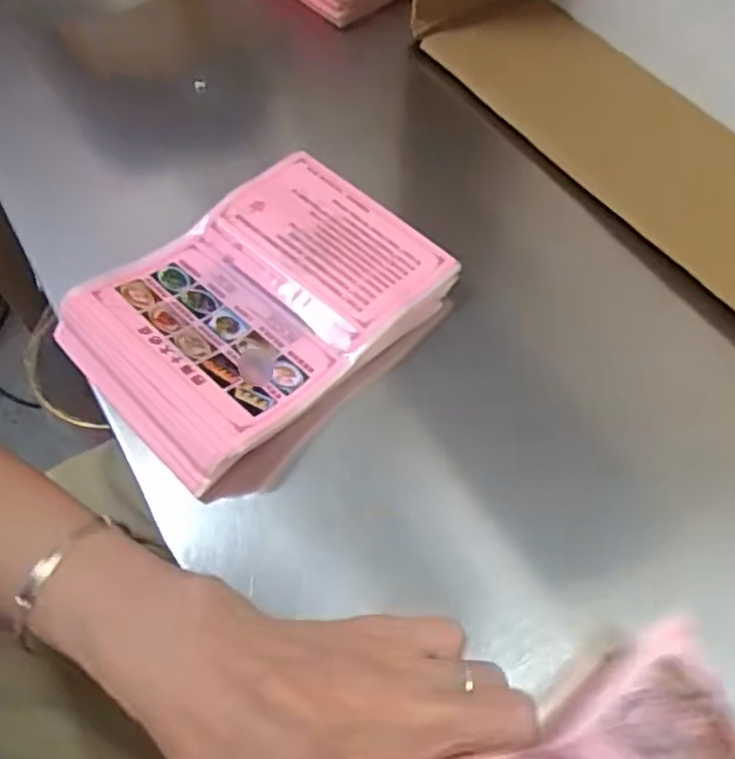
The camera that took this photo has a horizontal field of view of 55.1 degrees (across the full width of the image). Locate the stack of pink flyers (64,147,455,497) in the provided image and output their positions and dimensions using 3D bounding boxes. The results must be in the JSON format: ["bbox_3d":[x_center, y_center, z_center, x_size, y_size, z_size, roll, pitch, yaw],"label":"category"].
[{"bbox_3d":[-0.057,-0.038,0.374,0.139,0.035,0.182,40,68,20],"label":"stack of pink flyers"}]

